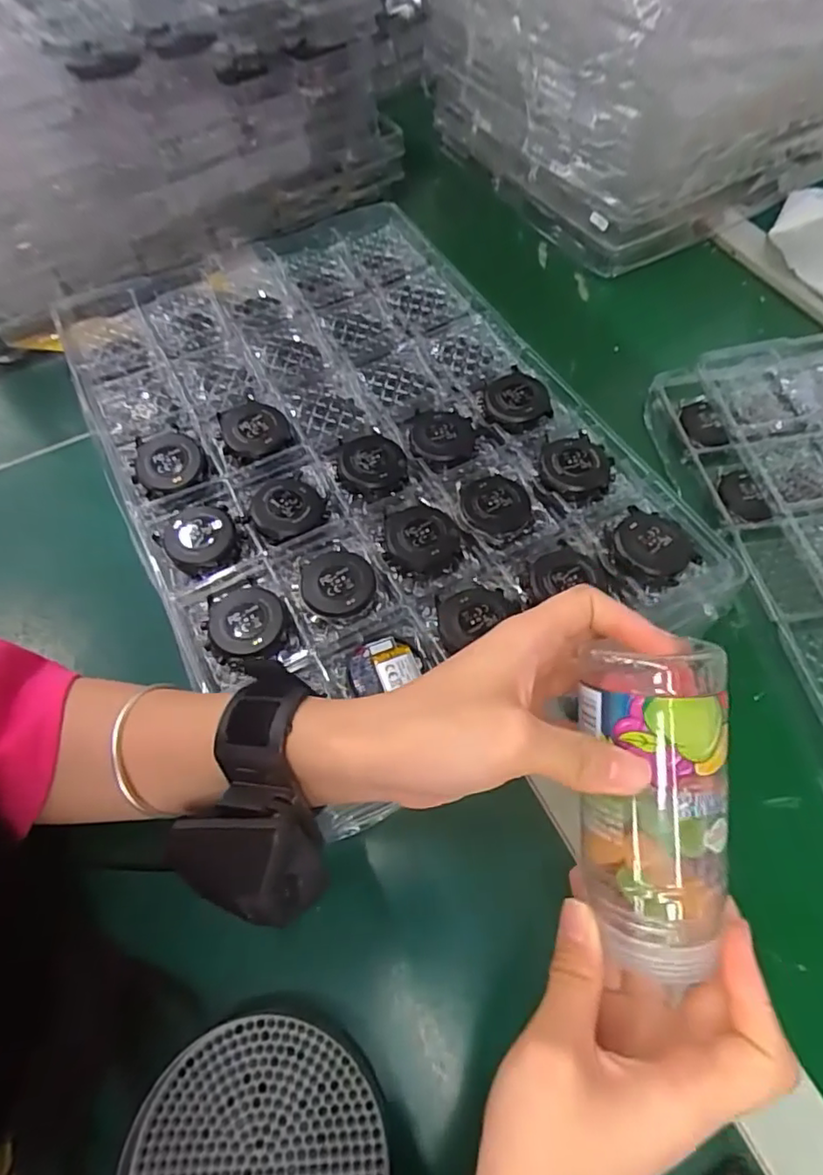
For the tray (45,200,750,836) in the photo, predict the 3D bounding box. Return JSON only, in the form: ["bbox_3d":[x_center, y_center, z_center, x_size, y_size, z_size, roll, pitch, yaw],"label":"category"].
[{"bbox_3d":[-0.043,-0.106,0.406,0.309,0.036,0.453,-27,64,-12],"label":"tray"}]

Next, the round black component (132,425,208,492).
[{"bbox_3d":[-0.161,-0.082,0.385,0.046,0.010,0.046,1,74,-2],"label":"round black component"}]

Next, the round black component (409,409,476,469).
[{"bbox_3d":[0.021,-0.103,0.395,0.044,0.008,0.046,-1,62,2],"label":"round black component"}]

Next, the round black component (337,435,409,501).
[{"bbox_3d":[-0.026,-0.081,0.384,0.043,0.010,0.048,-8,62,-2],"label":"round black component"}]

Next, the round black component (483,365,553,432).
[{"bbox_3d":[0.073,-0.133,0.409,0.044,0.013,0.052,-9,62,-3],"label":"round black component"}]

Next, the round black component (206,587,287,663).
[{"bbox_3d":[-0.093,0.020,0.327,0.042,0.006,0.044,-1,62,2],"label":"round black component"}]

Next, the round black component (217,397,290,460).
[{"bbox_3d":[-0.110,-0.111,0.407,0.044,0.012,0.051,-15,62,-6],"label":"round black component"}]

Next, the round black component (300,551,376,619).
[{"bbox_3d":[-0.043,-0.002,0.339,0.041,0.010,0.043,-1,62,2],"label":"round black component"}]

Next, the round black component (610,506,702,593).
[{"bbox_3d":[0.143,-0.024,0.346,0.046,0.010,0.049,-1,62,2],"label":"round black component"}]

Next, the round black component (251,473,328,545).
[{"bbox_3d":[-0.077,-0.049,0.367,0.046,0.012,0.040,-41,68,-18],"label":"round black component"}]

